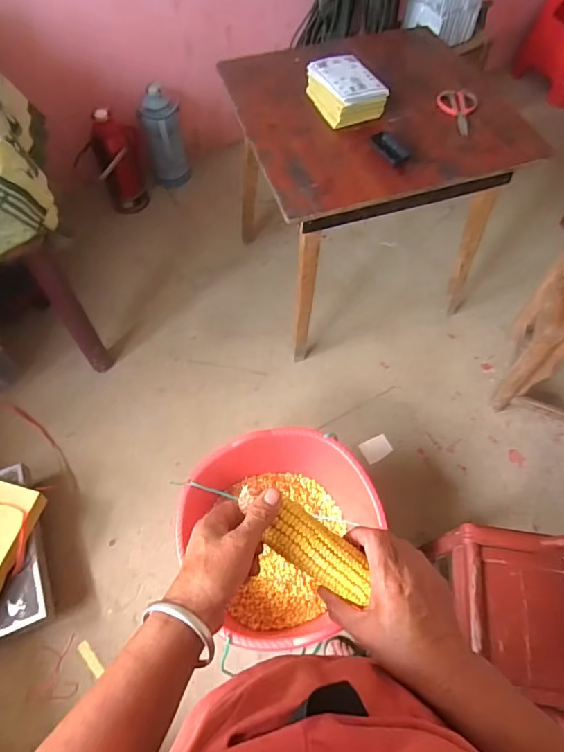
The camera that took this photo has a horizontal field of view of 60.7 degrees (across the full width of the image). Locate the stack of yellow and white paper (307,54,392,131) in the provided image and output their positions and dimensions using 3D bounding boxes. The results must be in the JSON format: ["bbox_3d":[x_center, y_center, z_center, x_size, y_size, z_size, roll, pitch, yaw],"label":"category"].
[{"bbox_3d":[0.164,-0.741,1.237,0.148,0.068,0.189,-19,61,-10],"label":"stack of yellow and white paper"}]

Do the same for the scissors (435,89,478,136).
[{"bbox_3d":[0.452,-0.678,1.226,0.092,0.010,0.197,-6,58,9],"label":"scissors"}]

